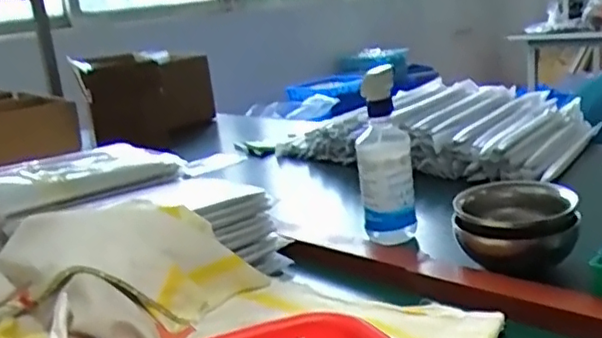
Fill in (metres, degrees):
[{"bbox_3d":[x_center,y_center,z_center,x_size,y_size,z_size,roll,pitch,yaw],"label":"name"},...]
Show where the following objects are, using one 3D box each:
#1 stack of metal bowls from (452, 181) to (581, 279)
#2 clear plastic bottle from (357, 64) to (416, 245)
[{"bbox_3d":[0.238,0.071,0.698,0.124,0.088,0.124,-4,15,11],"label":"stack of metal bowls"},{"bbox_3d":[0.104,0.001,0.784,0.068,0.235,0.058,-5,15,9],"label":"clear plastic bottle"}]

